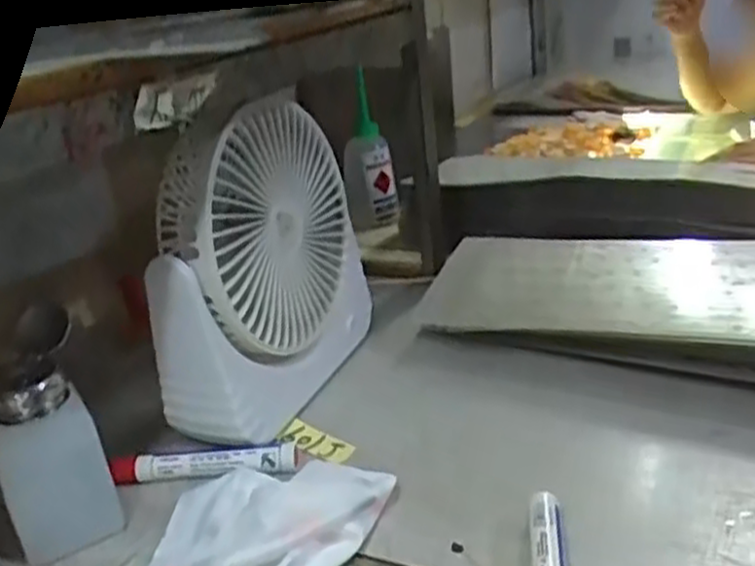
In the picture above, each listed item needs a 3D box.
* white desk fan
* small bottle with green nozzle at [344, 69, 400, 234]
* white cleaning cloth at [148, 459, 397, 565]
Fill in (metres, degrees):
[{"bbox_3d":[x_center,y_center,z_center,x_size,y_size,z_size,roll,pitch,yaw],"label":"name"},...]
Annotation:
[{"bbox_3d":[-0.075,-0.013,0.520,0.063,0.197,0.187,3,24,23],"label":"white desk fan"},{"bbox_3d":[-0.011,-0.145,0.870,0.060,0.164,0.052,-7,22,0],"label":"small bottle with green nozzle"},{"bbox_3d":[-0.055,0.127,0.408,0.122,0.024,0.102,-8,22,-1],"label":"white cleaning cloth"}]

